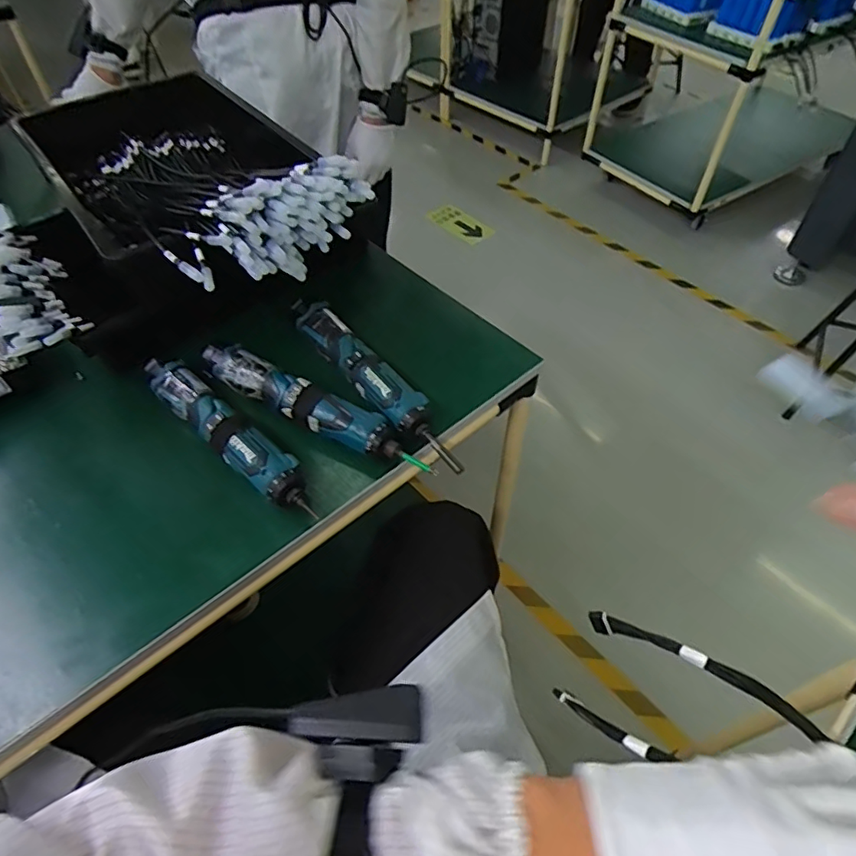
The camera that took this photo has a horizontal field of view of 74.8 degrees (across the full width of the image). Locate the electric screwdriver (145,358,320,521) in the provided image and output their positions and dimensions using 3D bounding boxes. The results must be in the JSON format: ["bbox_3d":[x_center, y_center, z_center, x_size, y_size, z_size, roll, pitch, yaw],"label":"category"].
[{"bbox_3d":[-0.208,0.003,0.579,0.249,0.038,0.042,34,60,25],"label":"electric screwdriver"}]

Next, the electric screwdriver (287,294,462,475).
[{"bbox_3d":[-0.066,-0.059,0.639,0.050,0.048,0.281,-33,58,-23],"label":"electric screwdriver"}]

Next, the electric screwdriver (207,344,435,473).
[{"bbox_3d":[-0.133,-0.025,0.608,0.290,0.039,0.044,24,56,19],"label":"electric screwdriver"}]

